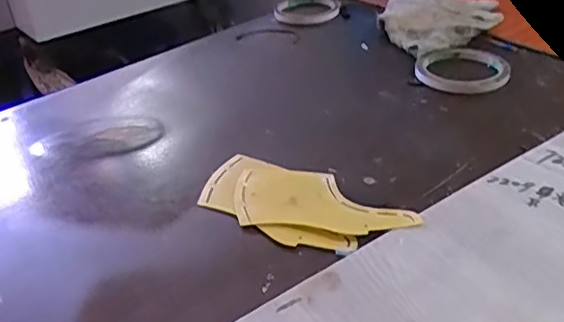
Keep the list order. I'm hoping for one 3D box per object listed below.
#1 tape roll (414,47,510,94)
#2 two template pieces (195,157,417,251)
[{"bbox_3d":[0.190,-0.097,0.621,0.092,0.012,0.097,-3,32,2],"label":"tape roll"},{"bbox_3d":[0.011,0.032,0.448,0.167,0.007,0.078,20,39,32],"label":"two template pieces"}]

